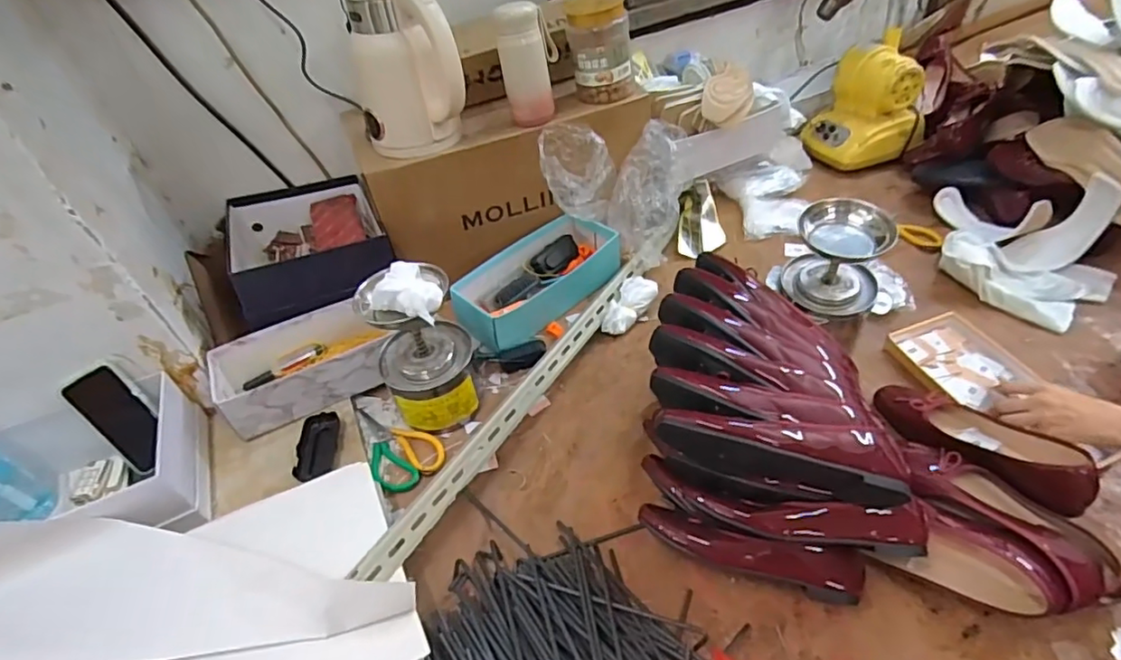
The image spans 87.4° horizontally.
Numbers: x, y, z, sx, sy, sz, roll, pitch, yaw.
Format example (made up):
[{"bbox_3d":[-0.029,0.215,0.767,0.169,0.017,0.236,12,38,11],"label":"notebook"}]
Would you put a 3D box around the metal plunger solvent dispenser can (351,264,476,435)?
[{"bbox_3d":[-0.196,0.025,0.837,0.125,0.269,0.115,-4,45,4],"label":"metal plunger solvent dispenser can"}]

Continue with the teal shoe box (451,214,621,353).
[{"bbox_3d":[-0.038,-0.087,1.061,0.306,0.092,0.141,-34,51,-24],"label":"teal shoe box"}]

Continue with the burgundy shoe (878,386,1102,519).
[{"bbox_3d":[0.543,0.139,0.770,0.087,0.065,0.261,-26,31,-18],"label":"burgundy shoe"}]

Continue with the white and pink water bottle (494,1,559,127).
[{"bbox_3d":[-0.053,-0.417,0.945,0.080,0.154,0.058,-9,45,-1],"label":"white and pink water bottle"}]

